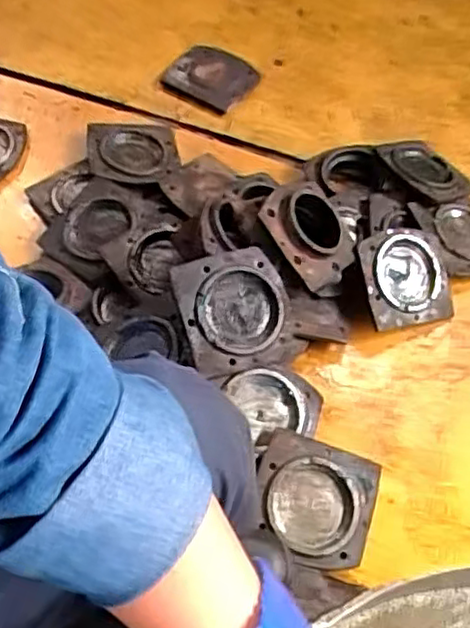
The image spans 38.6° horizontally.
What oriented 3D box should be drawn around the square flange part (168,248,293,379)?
[{"bbox_3d":[-0.001,-0.004,0.960,0.158,0.029,0.179,-14,77,-15],"label":"square flange part"}]

